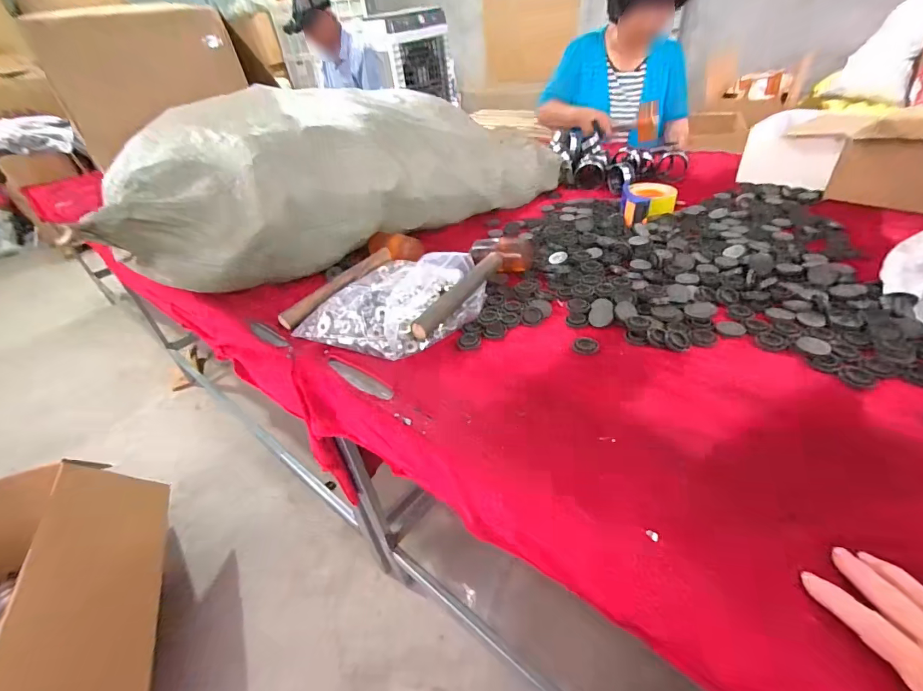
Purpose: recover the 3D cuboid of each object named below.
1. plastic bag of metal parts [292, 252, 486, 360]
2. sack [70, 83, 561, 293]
[{"bbox_3d":[-0.104,-0.061,0.623,0.279,0.076,0.151,-13,39,-7],"label":"plastic bag of metal parts"},{"bbox_3d":[-0.202,-0.366,0.866,0.886,0.263,0.275,-32,44,-28],"label":"sack"}]

